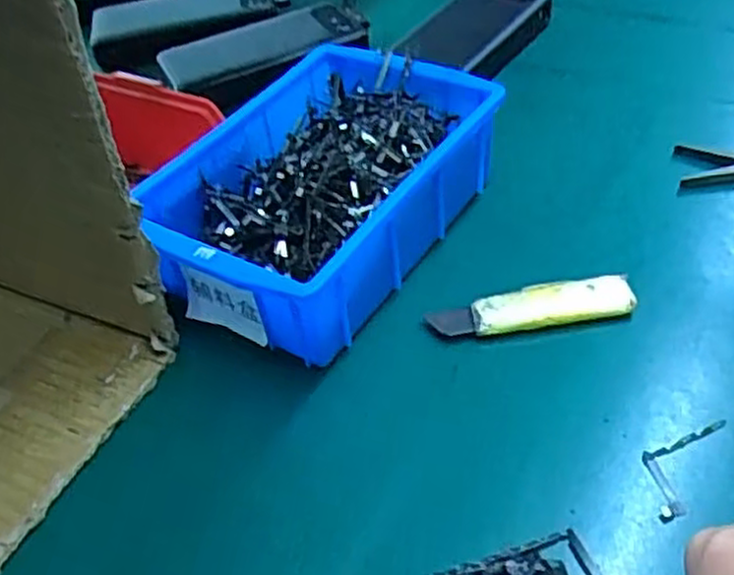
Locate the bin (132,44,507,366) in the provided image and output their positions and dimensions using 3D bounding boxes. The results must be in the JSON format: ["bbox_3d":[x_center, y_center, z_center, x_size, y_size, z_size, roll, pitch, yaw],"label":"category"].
[{"bbox_3d":[-0.029,-0.057,0.447,0.142,0.064,0.199,22,51,26],"label":"bin"}]

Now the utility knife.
[{"bbox_3d":[0.086,0.011,0.405,0.103,0.011,0.024,-8,44,-2],"label":"utility knife"}]

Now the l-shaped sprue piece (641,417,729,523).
[{"bbox_3d":[0.134,0.075,0.339,0.024,0.004,0.059,23,52,27],"label":"l-shaped sprue piece"}]

